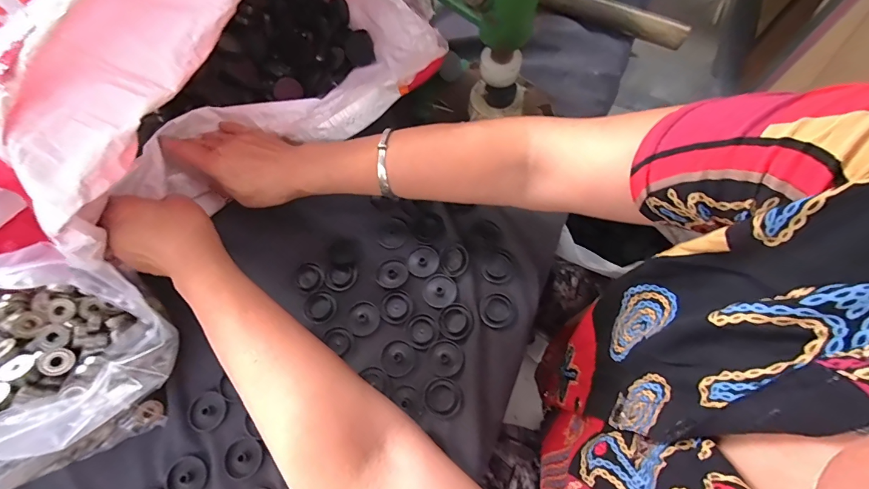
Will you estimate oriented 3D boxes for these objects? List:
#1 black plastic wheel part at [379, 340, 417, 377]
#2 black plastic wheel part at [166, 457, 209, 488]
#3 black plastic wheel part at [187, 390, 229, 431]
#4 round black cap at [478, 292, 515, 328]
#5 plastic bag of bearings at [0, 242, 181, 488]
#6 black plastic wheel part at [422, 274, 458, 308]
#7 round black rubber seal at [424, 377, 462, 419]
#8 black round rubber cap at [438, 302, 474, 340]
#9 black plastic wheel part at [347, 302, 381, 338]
[{"bbox_3d":[-0.035,0.110,0.374,0.032,0.004,0.032,-1,69,2],"label":"black plastic wheel part"},{"bbox_3d":[-0.219,0.206,0.342,0.035,0.004,0.030,-25,70,-7],"label":"black plastic wheel part"},{"bbox_3d":[-0.212,0.156,0.362,0.037,0.005,0.032,-28,71,-8],"label":"black plastic wheel part"},{"bbox_3d":[0.063,0.065,0.383,0.034,0.005,0.034,39,75,15],"label":"round black cap"},{"bbox_3d":[-0.329,0.098,0.295,0.205,0.179,0.156,-16,69,-4],"label":"plastic bag of bearings"},{"bbox_3d":[0.005,0.047,0.396,0.034,0.004,0.033,-1,69,2],"label":"black plastic wheel part"},{"bbox_3d":[0.008,0.142,0.361,0.034,0.004,0.033,-1,69,2],"label":"round black rubber seal"},{"bbox_3d":[0.021,0.076,0.381,0.033,0.006,0.033,-1,69,2],"label":"black round rubber cap"},{"bbox_3d":[-0.071,0.074,0.388,0.032,0.004,0.033,-1,69,2],"label":"black plastic wheel part"}]

